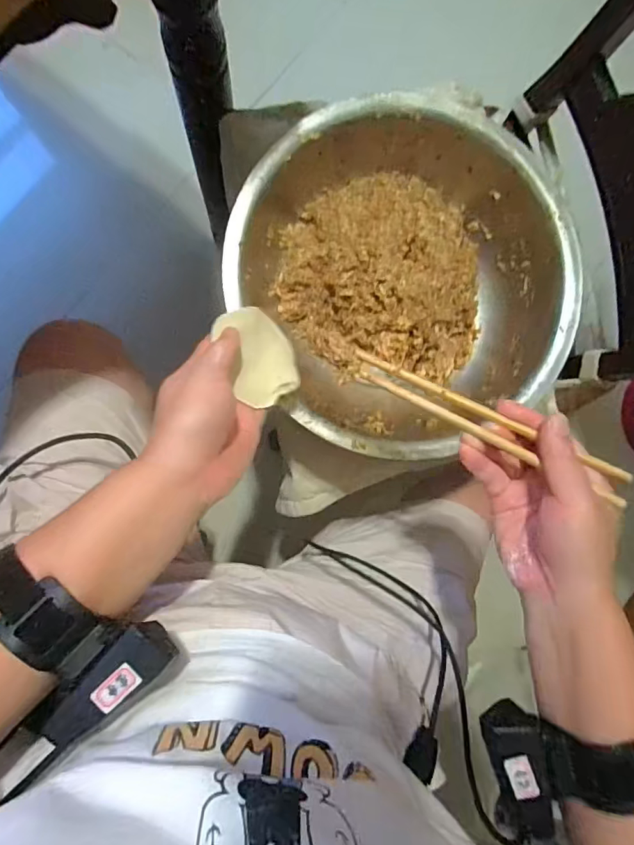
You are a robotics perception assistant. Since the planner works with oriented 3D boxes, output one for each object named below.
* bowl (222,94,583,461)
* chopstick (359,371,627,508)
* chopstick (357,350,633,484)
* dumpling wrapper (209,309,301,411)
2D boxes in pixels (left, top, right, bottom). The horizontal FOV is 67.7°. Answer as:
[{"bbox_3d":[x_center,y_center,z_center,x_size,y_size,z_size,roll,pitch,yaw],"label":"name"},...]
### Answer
[{"bbox_3d":[0.085,-0.147,0.487,0.303,0.096,0.308,0,89,-7],"label":"bowl"},{"bbox_3d":[0.116,0.008,0.326,0.189,0.007,0.007,28,85,14],"label":"chopstick"},{"bbox_3d":[0.122,-0.004,0.331,0.191,0.009,0.007,27,86,10],"label":"chopstick"},{"bbox_3d":[-0.043,-0.055,0.375,0.065,0.009,0.075,-38,113,-42],"label":"dumpling wrapper"}]

